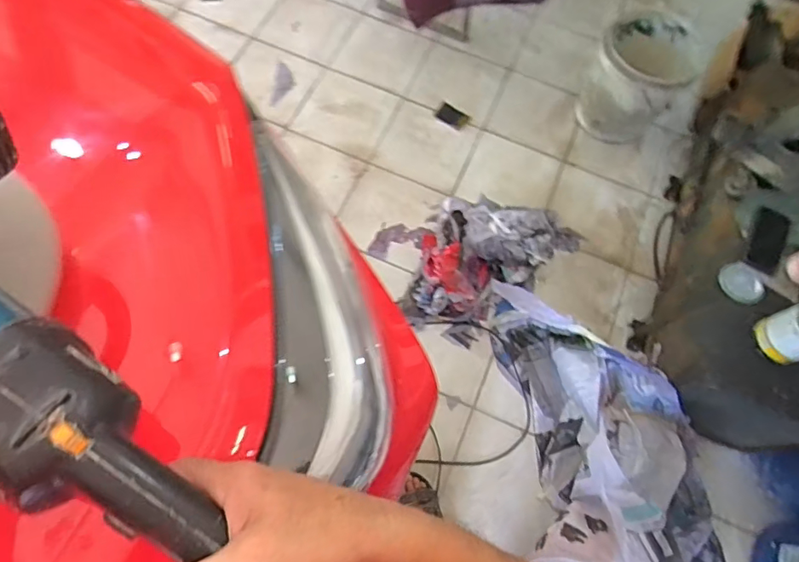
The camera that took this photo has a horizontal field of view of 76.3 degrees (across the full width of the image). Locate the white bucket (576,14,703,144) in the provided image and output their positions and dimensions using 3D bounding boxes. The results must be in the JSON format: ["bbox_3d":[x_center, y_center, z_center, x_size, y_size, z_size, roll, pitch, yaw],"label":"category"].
[{"bbox_3d":[0.754,-0.647,1.645,0.288,0.352,0.295,39,72,12],"label":"white bucket"}]

